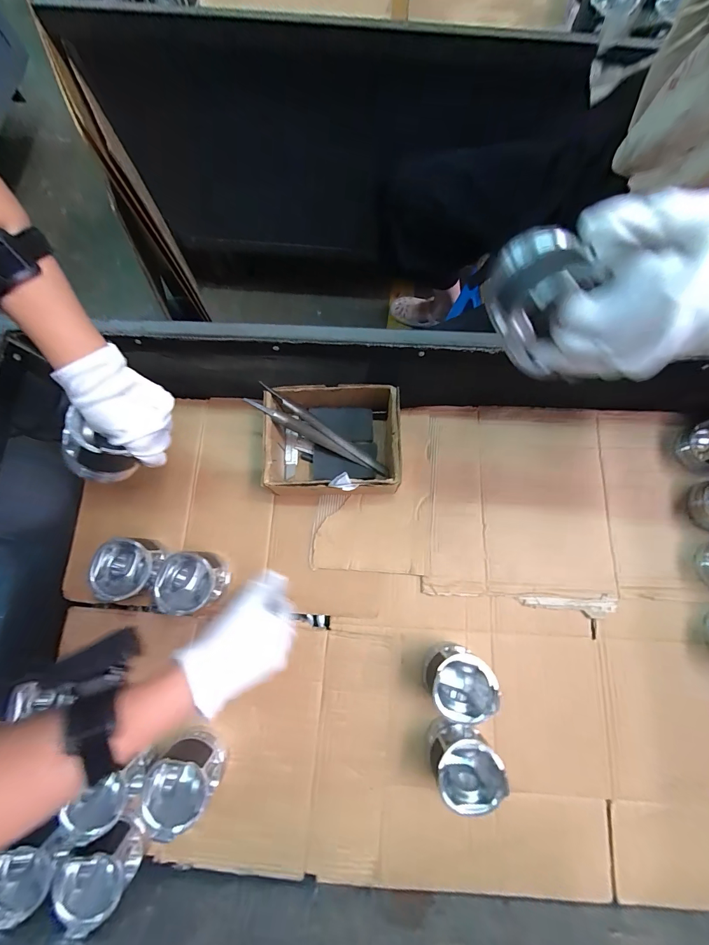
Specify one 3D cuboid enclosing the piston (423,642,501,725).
[{"bbox_3d":[0.142,0.288,0.501,0.082,0.077,0.086,0,77,1],"label":"piston"}]

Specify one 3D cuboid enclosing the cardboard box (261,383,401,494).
[{"bbox_3d":[-0.036,-0.045,0.566,0.203,0.102,0.156,-3,77,0],"label":"cardboard box"}]

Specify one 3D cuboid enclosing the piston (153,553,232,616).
[{"bbox_3d":[-0.232,0.163,0.538,0.075,0.100,0.081,0,77,1],"label":"piston"}]

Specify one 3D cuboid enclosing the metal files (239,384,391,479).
[{"bbox_3d":[-0.049,-0.060,0.564,0.237,0.019,0.039,29,78,-17],"label":"metal files"}]

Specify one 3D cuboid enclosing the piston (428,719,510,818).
[{"bbox_3d":[0.144,0.382,0.475,0.081,0.089,0.079,0,77,1],"label":"piston"}]

